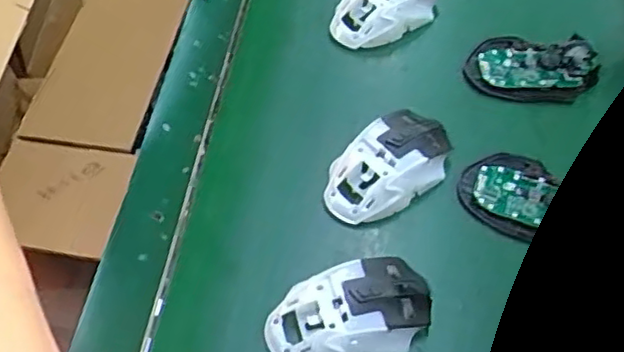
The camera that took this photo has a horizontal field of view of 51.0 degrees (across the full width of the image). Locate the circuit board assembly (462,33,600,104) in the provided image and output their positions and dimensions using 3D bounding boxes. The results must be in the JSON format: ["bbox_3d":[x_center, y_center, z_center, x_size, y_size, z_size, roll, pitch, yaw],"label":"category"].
[{"bbox_3d":[0.197,-0.098,0.581,0.115,0.021,0.058,4,58,2],"label":"circuit board assembly"}]

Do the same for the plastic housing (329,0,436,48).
[{"bbox_3d":[0.070,-0.161,0.616,0.112,0.040,0.063,-30,63,-18],"label":"plastic housing"}]

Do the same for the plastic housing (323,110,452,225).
[{"bbox_3d":[0.061,-0.009,0.520,0.114,0.037,0.064,-32,64,-19],"label":"plastic housing"}]

